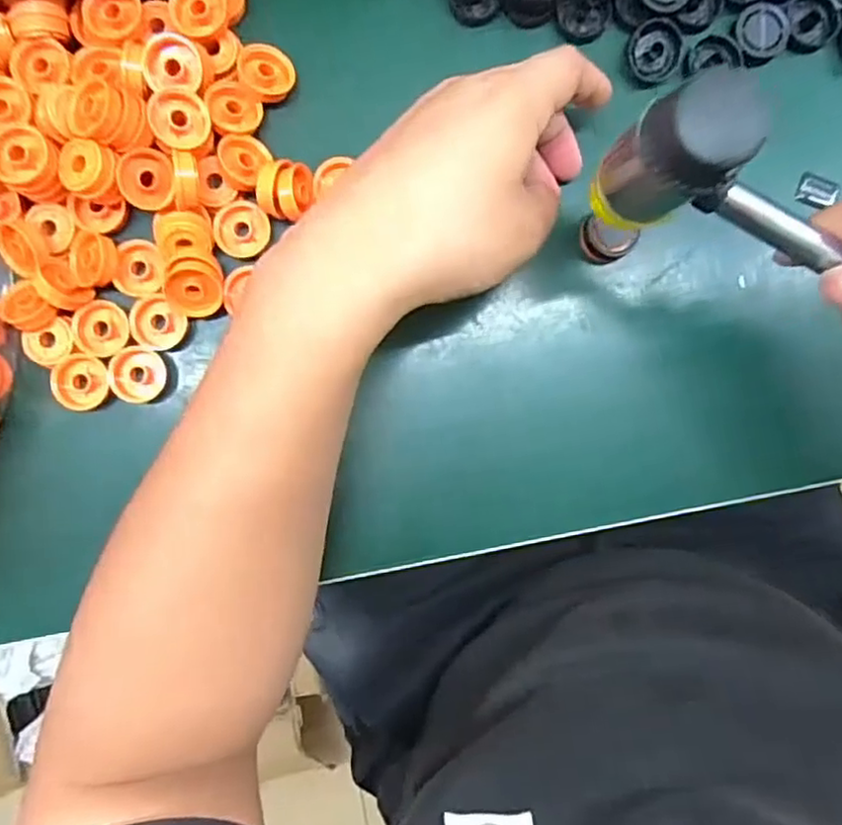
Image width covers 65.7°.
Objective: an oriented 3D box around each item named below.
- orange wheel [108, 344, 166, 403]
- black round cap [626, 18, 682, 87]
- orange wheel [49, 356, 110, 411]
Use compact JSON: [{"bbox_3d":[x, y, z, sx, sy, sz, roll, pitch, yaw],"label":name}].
[{"bbox_3d":[-0.132,-0.018,0.304,0.022,0.010,0.025,-1,90,-1],"label":"orange wheel"},{"bbox_3d":[0.110,-0.171,0.310,0.025,0.011,0.027,-2,118,2],"label":"black round cap"},{"bbox_3d":[-0.159,-0.013,0.304,0.023,0.009,0.024,0,90,-1],"label":"orange wheel"}]

